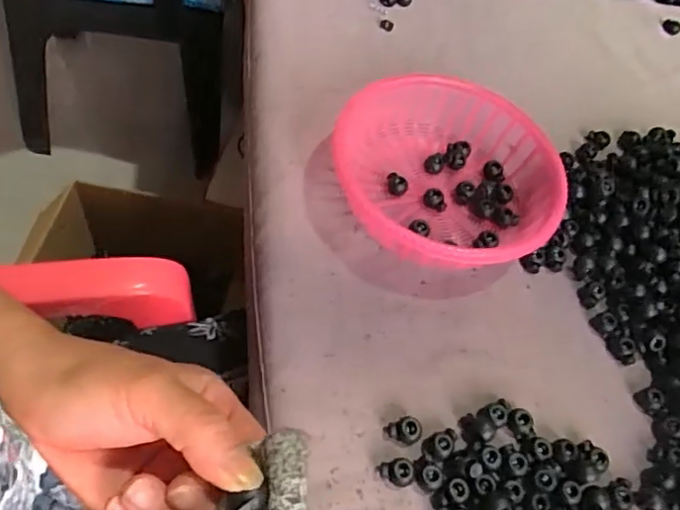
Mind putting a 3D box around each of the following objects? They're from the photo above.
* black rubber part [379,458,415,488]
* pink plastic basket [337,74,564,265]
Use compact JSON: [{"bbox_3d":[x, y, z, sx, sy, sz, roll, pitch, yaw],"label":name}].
[{"bbox_3d":[0.033,0.125,0.329,0.019,0.011,0.013,-8,51,-10],"label":"black rubber part"},{"bbox_3d":[0.081,-0.059,0.428,0.162,0.065,0.162,2,50,-2],"label":"pink plastic basket"}]

